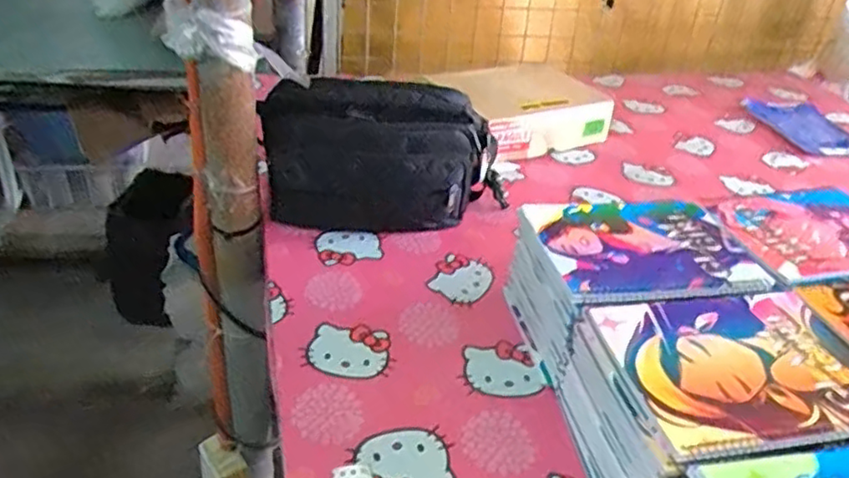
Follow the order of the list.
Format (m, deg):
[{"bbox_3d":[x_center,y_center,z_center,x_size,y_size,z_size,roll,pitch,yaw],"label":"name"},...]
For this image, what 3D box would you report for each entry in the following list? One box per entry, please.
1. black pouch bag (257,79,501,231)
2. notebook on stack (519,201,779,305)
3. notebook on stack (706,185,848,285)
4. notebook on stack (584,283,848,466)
[{"bbox_3d":[-0.044,-0.098,0.810,0.301,0.165,0.084,0,33,-7],"label":"black pouch bag"},{"bbox_3d":[0.213,0.006,0.643,0.200,0.008,0.160,-3,34,-11],"label":"notebook on stack"},{"bbox_3d":[0.415,-0.009,0.698,0.204,0.008,0.163,-4,34,-13],"label":"notebook on stack"},{"bbox_3d":[0.248,0.094,0.513,0.201,0.006,0.160,-4,34,-13],"label":"notebook on stack"}]

